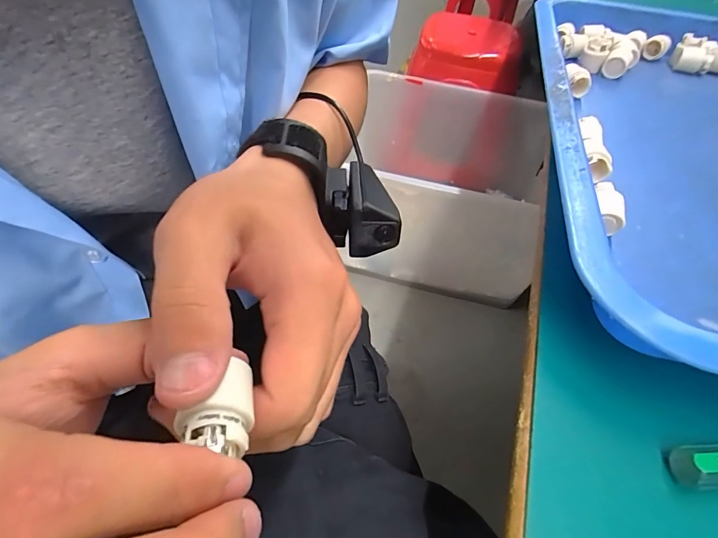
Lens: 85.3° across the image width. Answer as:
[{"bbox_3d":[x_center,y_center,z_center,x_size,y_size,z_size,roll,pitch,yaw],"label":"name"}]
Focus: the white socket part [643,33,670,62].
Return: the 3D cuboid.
[{"bbox_3d":[0.302,-0.226,0.396,0.021,0.019,0.022,31,55,21],"label":"white socket part"}]

